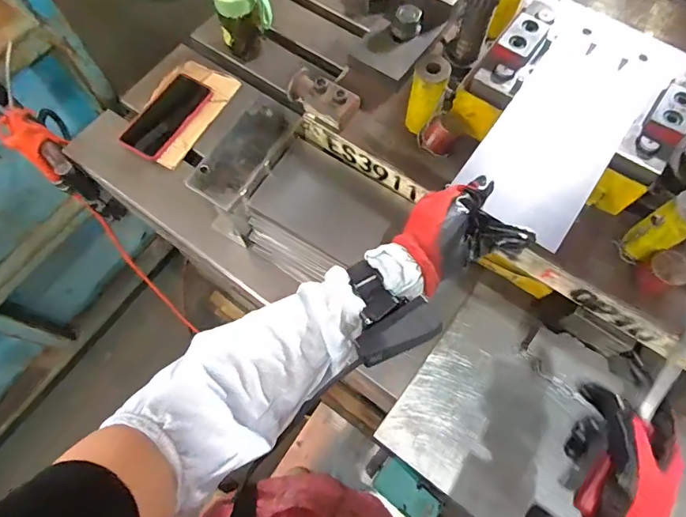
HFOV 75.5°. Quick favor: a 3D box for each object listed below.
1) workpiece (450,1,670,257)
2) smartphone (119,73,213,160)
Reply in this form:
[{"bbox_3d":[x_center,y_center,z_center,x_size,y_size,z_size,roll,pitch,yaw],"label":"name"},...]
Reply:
[{"bbox_3d":[0.246,-0.156,0.483,0.120,0.007,0.303,33,73,12],"label":"workpiece"},{"bbox_3d":[-0.293,-0.236,0.727,0.078,0.010,0.161,30,72,12],"label":"smartphone"}]

